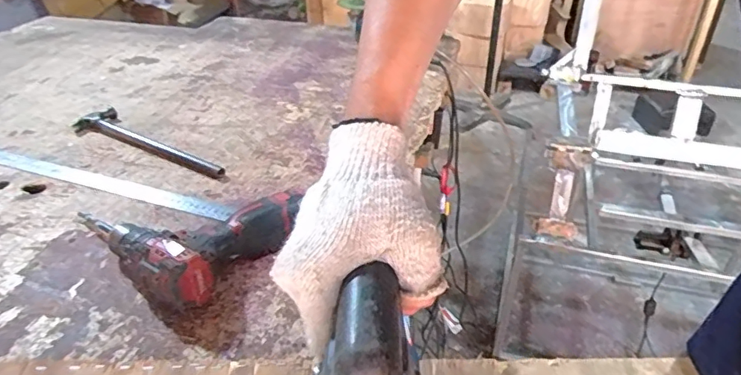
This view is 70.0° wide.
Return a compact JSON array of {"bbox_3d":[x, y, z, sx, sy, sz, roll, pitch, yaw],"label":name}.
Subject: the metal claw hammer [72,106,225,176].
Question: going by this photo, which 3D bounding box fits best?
[{"bbox_3d":[-0.350,-0.065,0.818,0.305,0.022,0.076,22,42,29],"label":"metal claw hammer"}]

